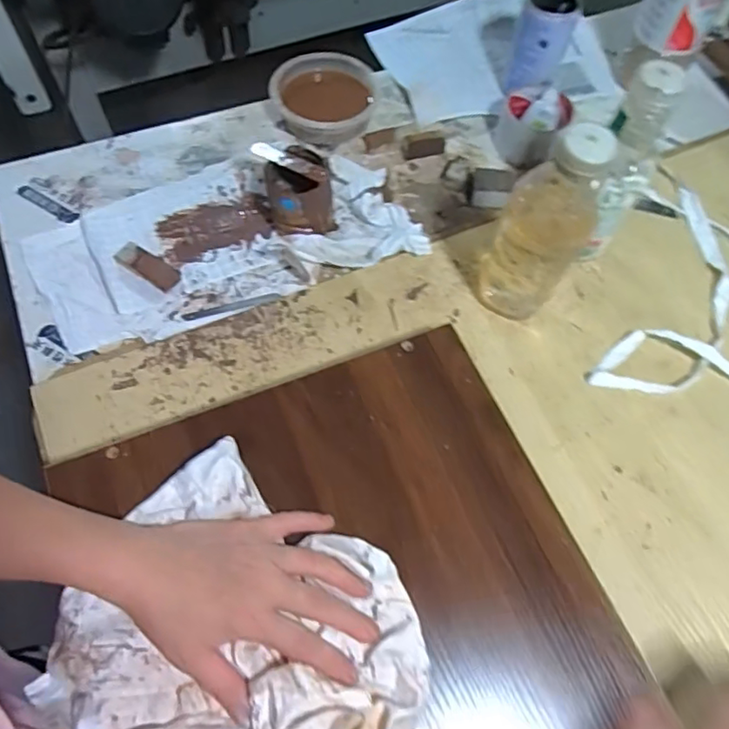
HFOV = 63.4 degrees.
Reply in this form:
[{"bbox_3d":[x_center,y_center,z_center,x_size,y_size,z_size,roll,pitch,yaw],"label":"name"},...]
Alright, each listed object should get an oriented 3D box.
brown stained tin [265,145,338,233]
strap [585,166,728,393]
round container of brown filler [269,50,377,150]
[{"bbox_3d":[-0.065,-0.175,0.612,0.066,0.077,0.066,1,63,-1],"label":"brown stained tin"},{"bbox_3d":[0.361,-0.068,0.601,0.201,0.011,0.280,21,64,9],"label":"strap"},{"bbox_3d":[-0.049,-0.321,0.716,0.120,0.042,0.116,1,63,-1],"label":"round container of brown filler"}]

